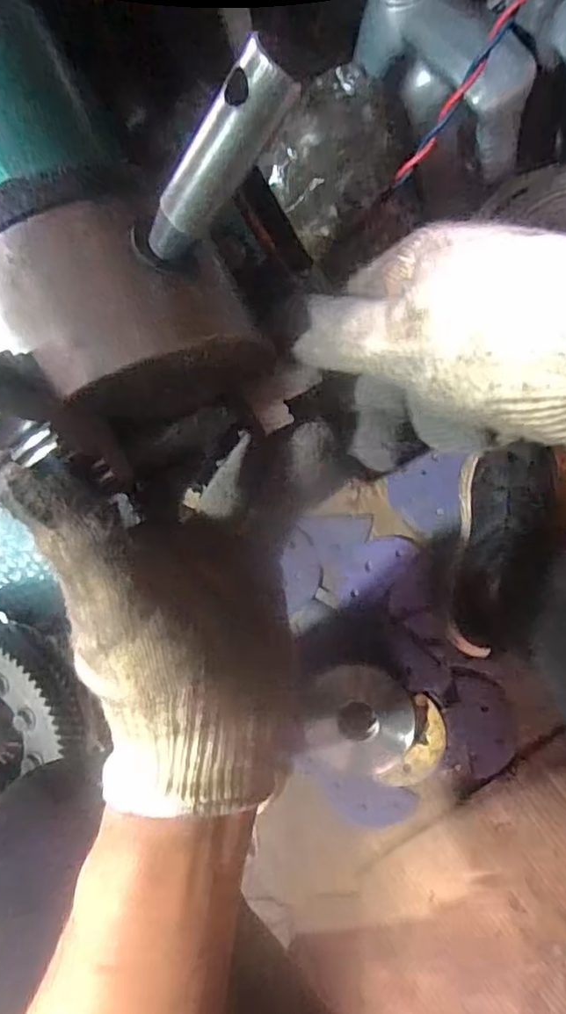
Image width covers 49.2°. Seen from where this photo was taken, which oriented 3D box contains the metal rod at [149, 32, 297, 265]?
[{"bbox_3d":[-0.021,-0.099,0.182,0.066,0.012,0.014,-37,80,43],"label":"metal rod"}]

